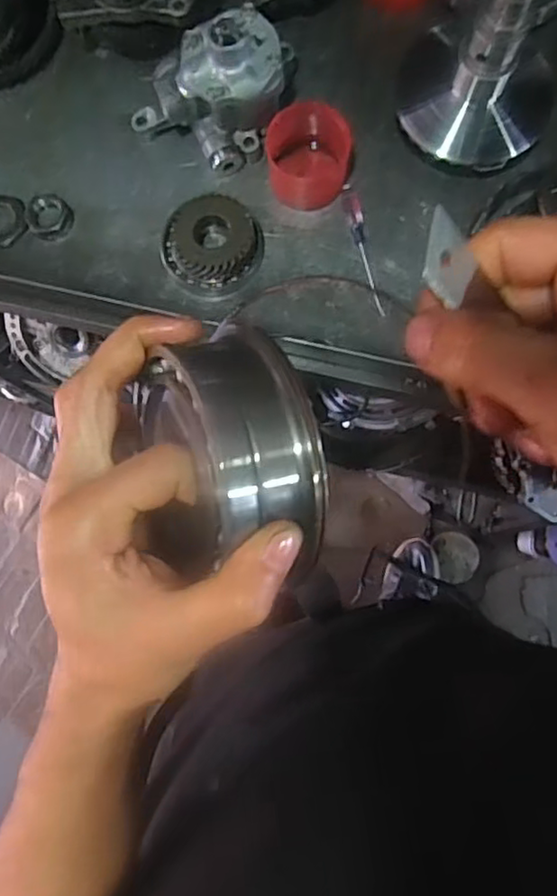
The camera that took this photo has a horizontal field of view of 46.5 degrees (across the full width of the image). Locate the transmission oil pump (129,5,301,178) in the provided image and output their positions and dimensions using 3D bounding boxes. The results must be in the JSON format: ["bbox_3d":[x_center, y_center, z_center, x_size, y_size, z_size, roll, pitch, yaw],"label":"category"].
[{"bbox_3d":[-0.053,-0.303,0.523,0.108,0.075,0.110,24,84,3],"label":"transmission oil pump"}]

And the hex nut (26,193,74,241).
[{"bbox_3d":[-0.194,-0.194,0.542,0.040,0.015,0.036,16,84,3],"label":"hex nut"}]

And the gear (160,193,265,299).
[{"bbox_3d":[-0.056,-0.164,0.531,0.079,0.035,0.072,0,84,1],"label":"gear"}]

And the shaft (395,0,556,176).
[{"bbox_3d":[0.156,-0.290,0.483,0.121,0.179,0.106,29,85,4],"label":"shaft"}]

